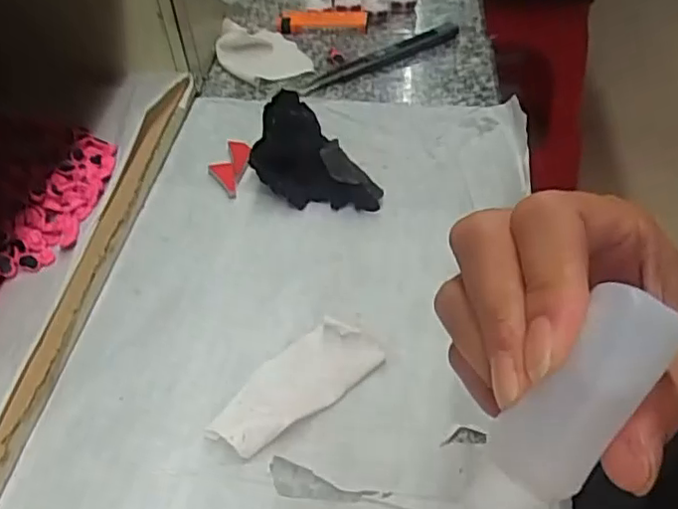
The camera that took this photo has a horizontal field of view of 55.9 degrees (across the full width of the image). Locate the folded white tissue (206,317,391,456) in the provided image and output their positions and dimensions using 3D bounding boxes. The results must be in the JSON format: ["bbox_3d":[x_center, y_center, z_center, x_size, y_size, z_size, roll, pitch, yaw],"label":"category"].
[{"bbox_3d":[-0.021,0.061,0.301,0.085,0.011,0.038,-34,54,-26],"label":"folded white tissue"}]

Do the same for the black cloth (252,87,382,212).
[{"bbox_3d":[-0.022,-0.059,0.399,0.055,0.031,0.100,-25,50,-19],"label":"black cloth"}]

